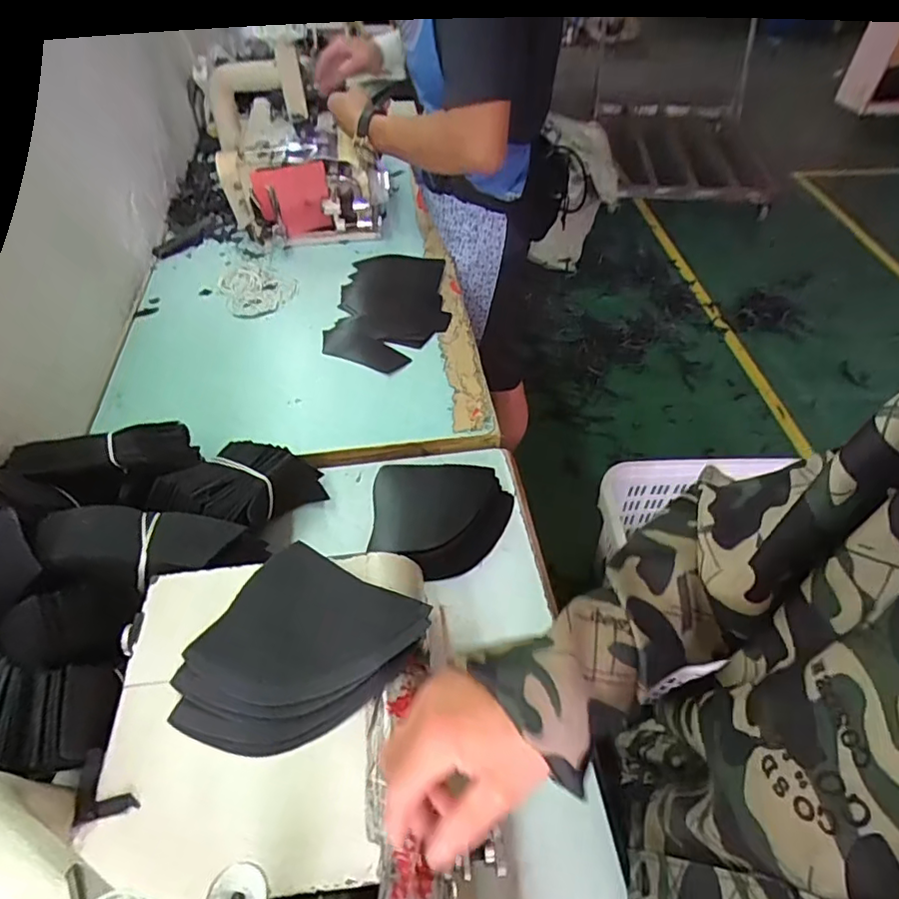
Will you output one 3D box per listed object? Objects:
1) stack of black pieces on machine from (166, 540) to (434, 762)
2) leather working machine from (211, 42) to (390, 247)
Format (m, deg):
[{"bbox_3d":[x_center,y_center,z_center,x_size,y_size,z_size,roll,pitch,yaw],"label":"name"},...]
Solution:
[{"bbox_3d":[-0.109,0.148,0.406,0.131,0.016,0.147,24,53,18],"label":"stack of black pieces on machine"},{"bbox_3d":[-0.266,-0.547,1.013,0.280,0.246,0.246,-8,50,-8],"label":"leather working machine"}]

